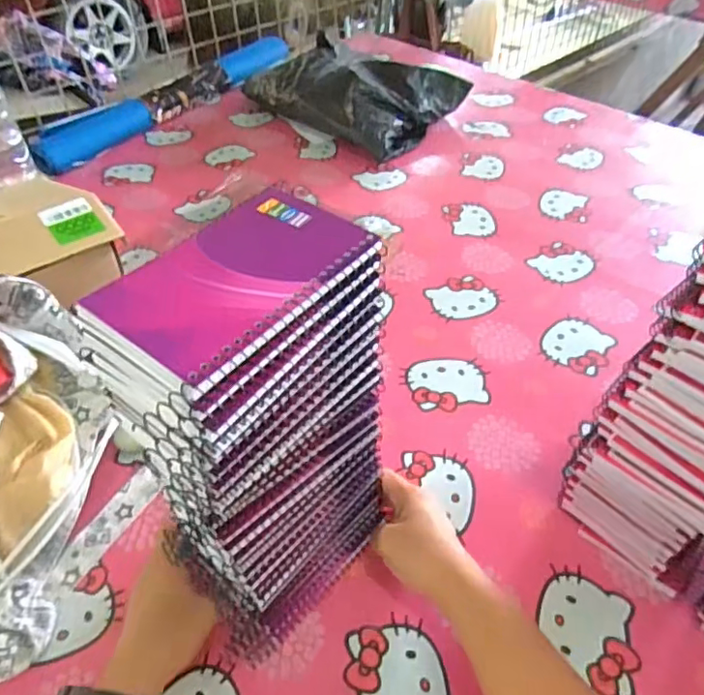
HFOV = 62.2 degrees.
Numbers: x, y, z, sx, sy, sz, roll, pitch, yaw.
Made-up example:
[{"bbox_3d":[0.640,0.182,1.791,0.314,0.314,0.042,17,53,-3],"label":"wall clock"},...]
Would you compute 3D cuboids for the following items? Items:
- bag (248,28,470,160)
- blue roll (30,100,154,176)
[{"bbox_3d":[0.000,-0.461,1.043,0.337,0.104,0.251,32,54,30],"label":"bag"},{"bbox_3d":[-0.441,-0.352,0.979,0.074,0.051,0.220,21,49,22],"label":"blue roll"}]

